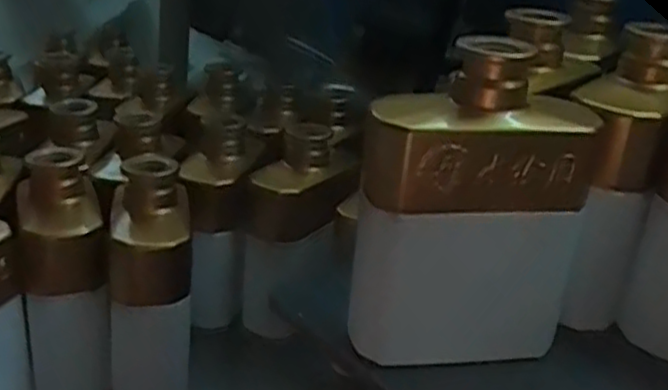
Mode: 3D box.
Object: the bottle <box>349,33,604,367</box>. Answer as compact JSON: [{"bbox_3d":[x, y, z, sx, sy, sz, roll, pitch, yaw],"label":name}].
[{"bbox_3d":[0.067,0.012,0.366,0.111,0.163,0.038,-4,27,-13],"label":"bottle"}]

